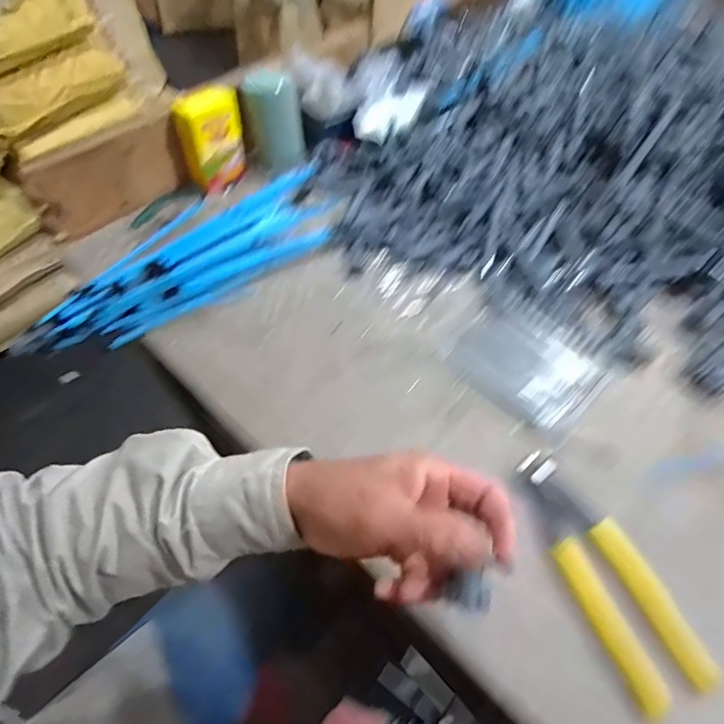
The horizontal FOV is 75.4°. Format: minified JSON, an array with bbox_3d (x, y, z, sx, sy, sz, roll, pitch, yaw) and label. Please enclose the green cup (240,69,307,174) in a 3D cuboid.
[{"bbox_3d":[-0.117,-0.323,0.625,0.067,0.104,0.082,-8,53,-2],"label":"green cup"}]

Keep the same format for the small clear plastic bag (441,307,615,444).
[{"bbox_3d":[0.155,0.003,0.440,0.100,0.011,0.131,-38,60,-22],"label":"small clear plastic bag"}]

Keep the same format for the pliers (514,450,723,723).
[{"bbox_3d":[0.167,0.141,0.328,0.058,0.022,0.163,-19,55,-10],"label":"pliers"}]

